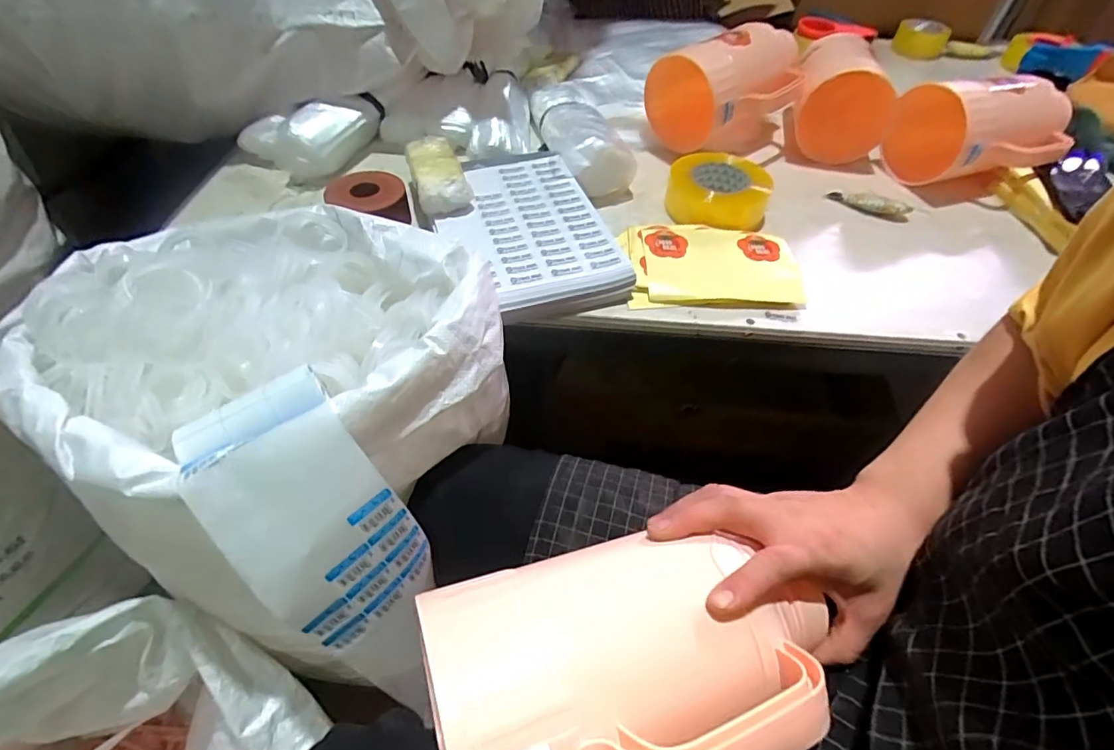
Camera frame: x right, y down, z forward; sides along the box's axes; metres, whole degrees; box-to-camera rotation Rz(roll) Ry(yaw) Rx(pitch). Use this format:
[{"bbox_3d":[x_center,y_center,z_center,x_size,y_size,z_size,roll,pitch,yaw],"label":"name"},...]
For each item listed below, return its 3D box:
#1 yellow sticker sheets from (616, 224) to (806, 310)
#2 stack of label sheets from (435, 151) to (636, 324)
[{"bbox_3d":[0.192,-0.140,0.642,0.210,0.018,0.138,0,50,-3],"label":"yellow sticker sheets"},{"bbox_3d":[-0.043,-0.199,0.660,0.191,0.029,0.305,-12,52,-12],"label":"stack of label sheets"}]

